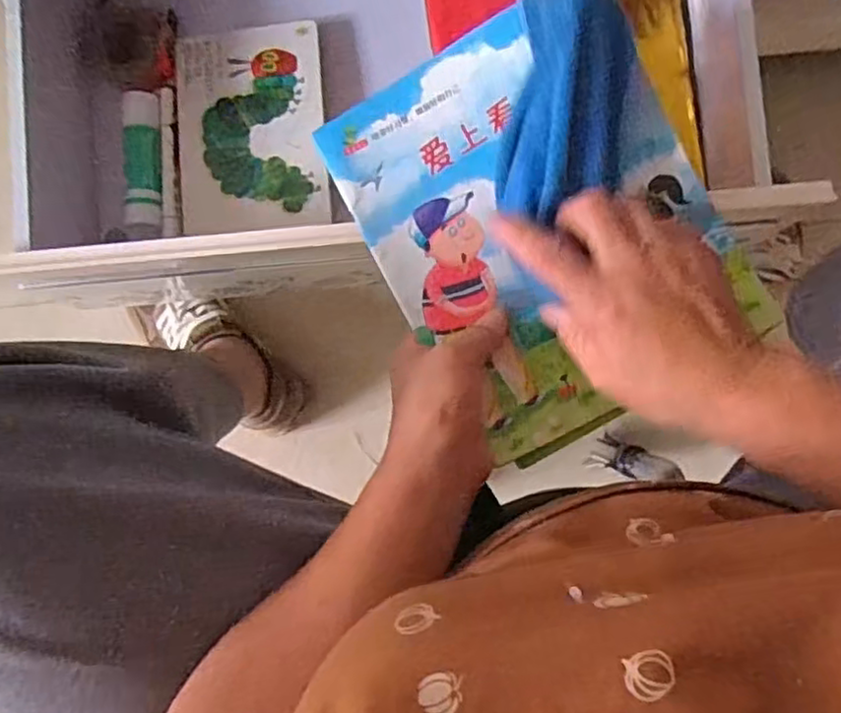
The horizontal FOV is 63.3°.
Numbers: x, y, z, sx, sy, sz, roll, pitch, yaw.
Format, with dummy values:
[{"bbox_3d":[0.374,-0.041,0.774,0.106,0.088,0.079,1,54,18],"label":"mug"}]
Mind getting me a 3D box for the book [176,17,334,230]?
[{"bbox_3d":[-0.147,-0.199,0.593,0.128,0.013,0.181,-5,85,3],"label":"book"}]

